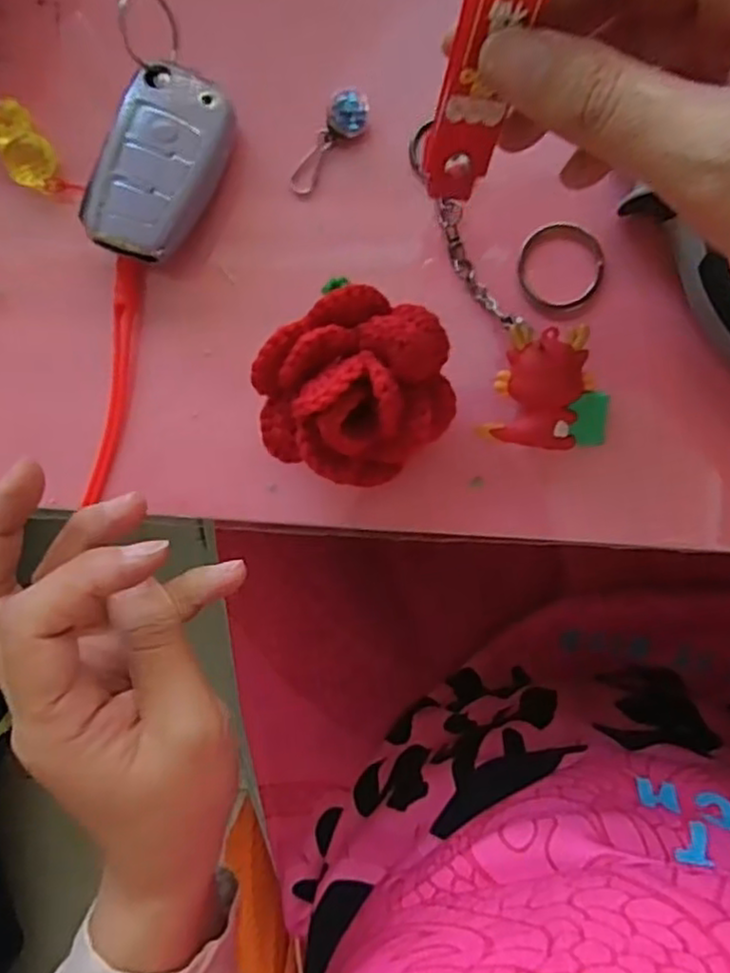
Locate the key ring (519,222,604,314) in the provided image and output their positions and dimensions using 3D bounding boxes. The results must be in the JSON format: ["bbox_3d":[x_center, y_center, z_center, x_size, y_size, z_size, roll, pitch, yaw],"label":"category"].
[{"bbox_3d":[0.072,-0.081,0.260,0.031,0.004,0.032,0,94,3],"label":"key ring"}]

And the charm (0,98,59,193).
[{"bbox_3d":[-0.126,-0.125,0.260,0.017,0.006,0.034,-35,92,5],"label":"charm"}]

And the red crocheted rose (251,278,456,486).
[{"bbox_3d":[-0.002,-0.033,0.245,0.066,0.049,0.058,-42,91,5],"label":"red crocheted rose"}]

